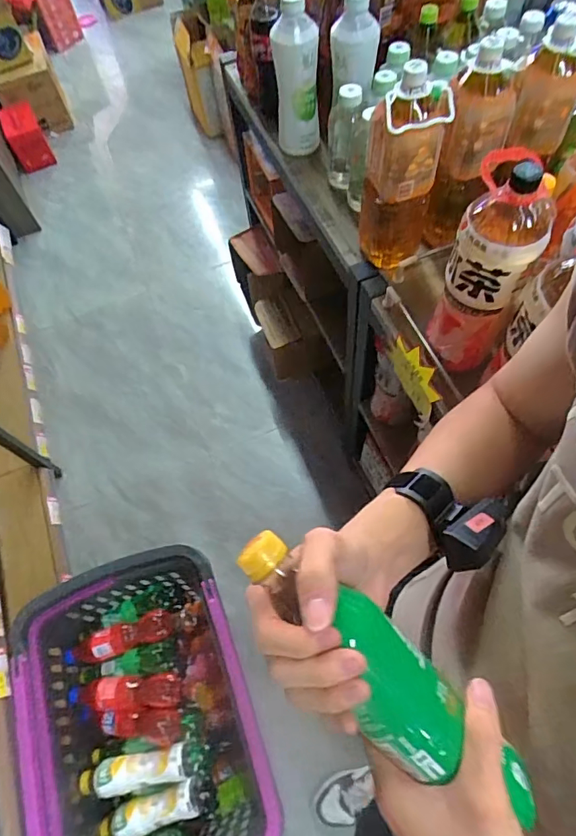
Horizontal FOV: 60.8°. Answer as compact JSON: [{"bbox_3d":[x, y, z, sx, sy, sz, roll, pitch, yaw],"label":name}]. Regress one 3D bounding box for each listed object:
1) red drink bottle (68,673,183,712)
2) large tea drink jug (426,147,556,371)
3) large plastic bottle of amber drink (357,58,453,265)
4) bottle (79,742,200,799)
[{"bbox_3d":[-0.352,0.595,1.063,0.234,0.074,0.071,-11,62,13],"label":"red drink bottle"},{"bbox_3d":[0.262,-0.187,0.659,0.097,0.307,0.104,21,66,14],"label":"large tea drink jug"},{"bbox_3d":[0.172,-0.364,0.765,0.109,0.273,0.088,9,63,8],"label":"large plastic bottle of amber drink"},{"bbox_3d":[-0.305,0.719,1.000,0.233,0.071,0.063,-12,62,-2],"label":"bottle"}]

